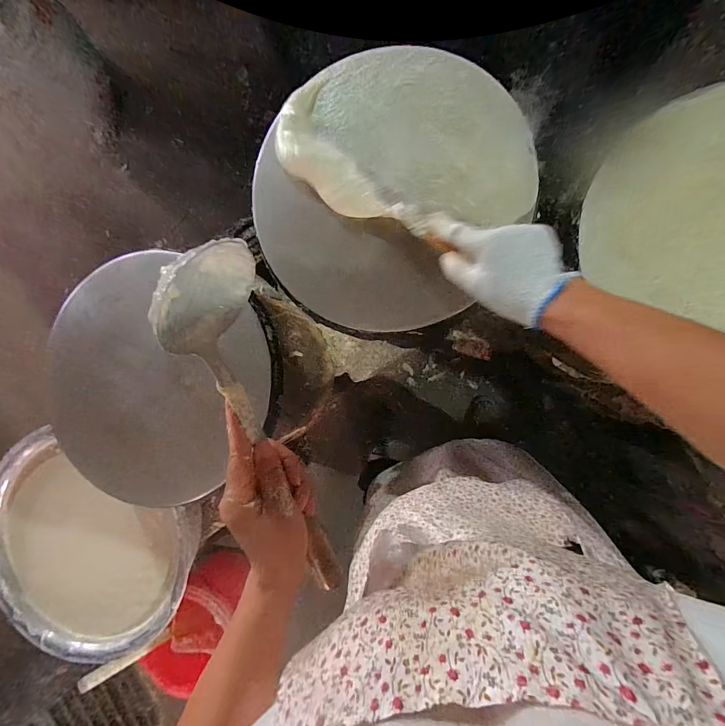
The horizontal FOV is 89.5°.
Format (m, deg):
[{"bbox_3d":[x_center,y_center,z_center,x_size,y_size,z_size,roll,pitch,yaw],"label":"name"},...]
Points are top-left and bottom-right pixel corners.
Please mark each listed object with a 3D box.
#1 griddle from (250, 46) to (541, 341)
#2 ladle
[{"bbox_3d":[0.025,-0.239,0.485,0.336,0.043,0.350,-1,81,8],"label":"griddle"},{"bbox_3d":[-0.081,0.071,0.329,0.073,0.063,0.343,-14,107,9],"label":"ladle"}]

